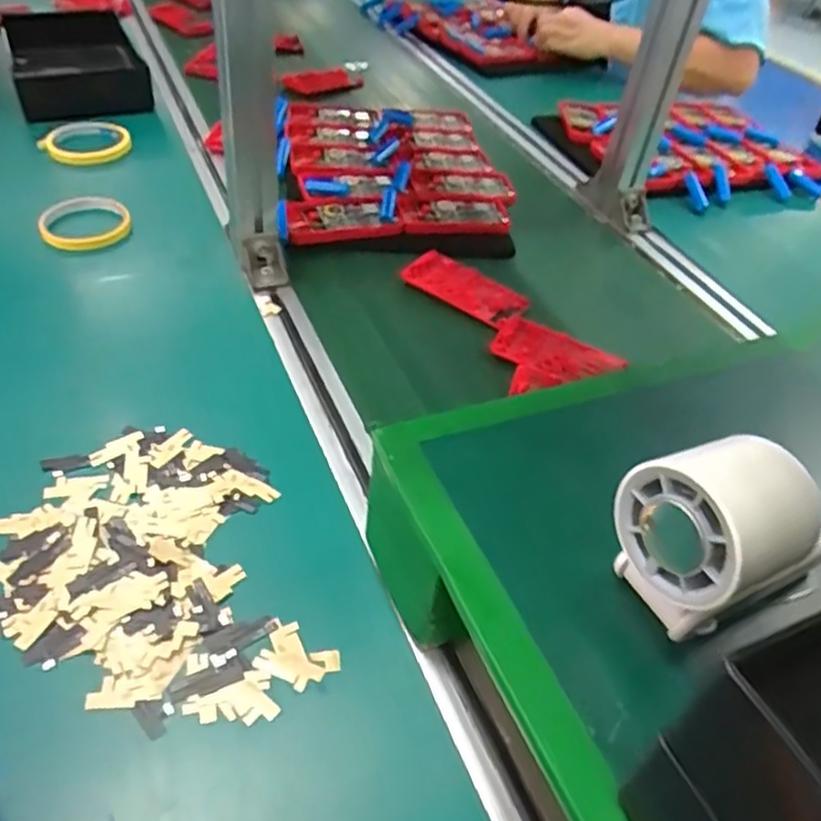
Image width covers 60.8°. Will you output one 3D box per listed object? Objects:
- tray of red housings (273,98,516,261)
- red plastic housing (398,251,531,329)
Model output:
[{"bbox_3d":[-0.026,-0.289,0.834,0.257,0.027,0.331,-2,45,-11],"label":"tray of red housings"},{"bbox_3d":[0.055,-0.120,0.690,0.116,0.016,0.061,28,47,20],"label":"red plastic housing"}]

